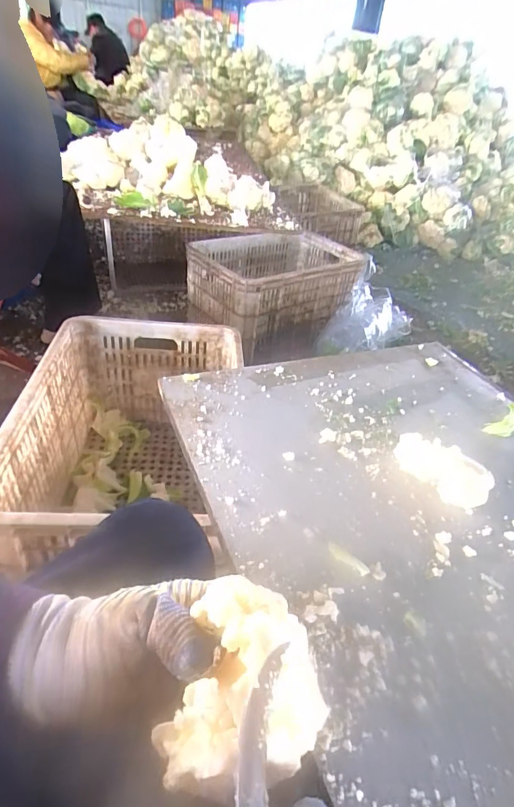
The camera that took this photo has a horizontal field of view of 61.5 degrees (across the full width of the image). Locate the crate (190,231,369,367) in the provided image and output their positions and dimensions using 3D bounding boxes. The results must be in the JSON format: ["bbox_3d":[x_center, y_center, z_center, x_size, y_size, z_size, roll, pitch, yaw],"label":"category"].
[{"bbox_3d":[0.051,-0.392,1.472,0.528,0.258,0.409,-25,49,-35],"label":"crate"}]

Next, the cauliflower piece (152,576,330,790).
[{"bbox_3d":[-0.008,0.121,0.200,0.071,0.053,0.077,-2,37,-9],"label":"cauliflower piece"}]

